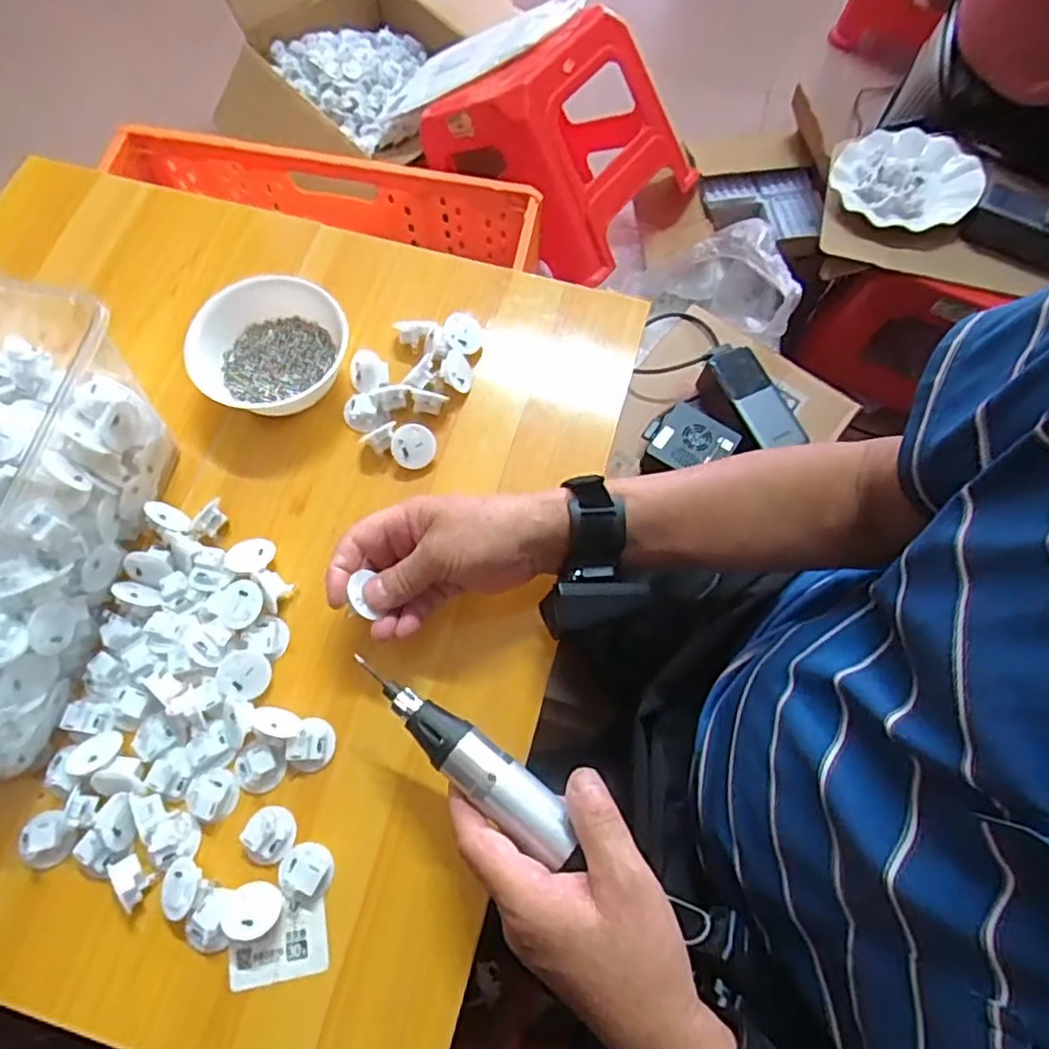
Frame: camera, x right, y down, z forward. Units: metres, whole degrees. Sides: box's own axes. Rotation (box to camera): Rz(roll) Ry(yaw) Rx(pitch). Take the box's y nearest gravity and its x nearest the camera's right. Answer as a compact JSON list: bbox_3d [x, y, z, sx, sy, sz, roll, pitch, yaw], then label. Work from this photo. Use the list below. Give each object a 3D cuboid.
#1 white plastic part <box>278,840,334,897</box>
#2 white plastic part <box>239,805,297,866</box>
[{"bbox_3d":[-0.138,0.217,0.413,0.032,0.016,0.027,10,70,3],"label":"white plastic part"},{"bbox_3d":[-0.164,0.199,0.421,0.031,0.013,0.032,0,70,0],"label":"white plastic part"}]

